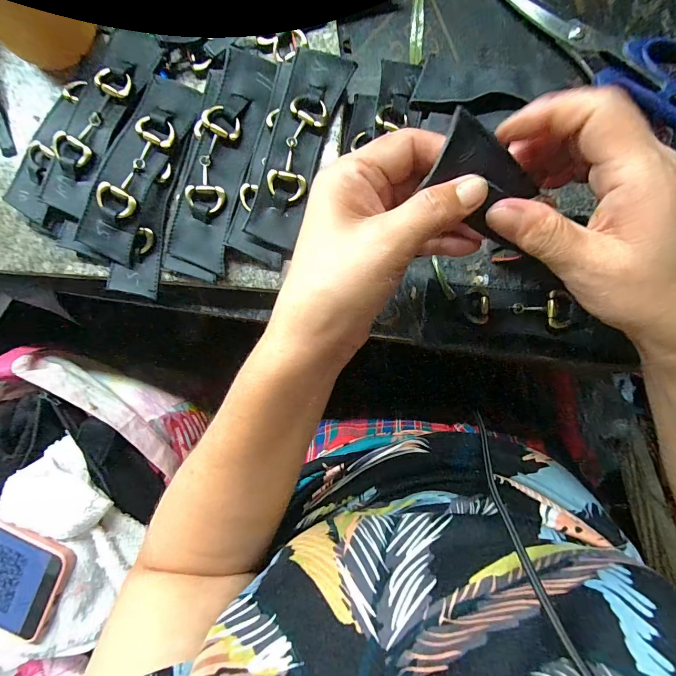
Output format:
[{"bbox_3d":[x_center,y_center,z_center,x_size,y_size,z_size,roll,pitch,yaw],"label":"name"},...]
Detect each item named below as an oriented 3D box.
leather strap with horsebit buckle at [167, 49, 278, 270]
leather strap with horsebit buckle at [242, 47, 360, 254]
[{"bbox_3d":[-0.080,-0.122,0.243,0.038,0.008,0.147,15,89,6],"label":"leather strap with horsebit buckle"},{"bbox_3d":[-0.027,-0.130,0.240,0.037,0.008,0.133,16,90,6],"label":"leather strap with horsebit buckle"}]

